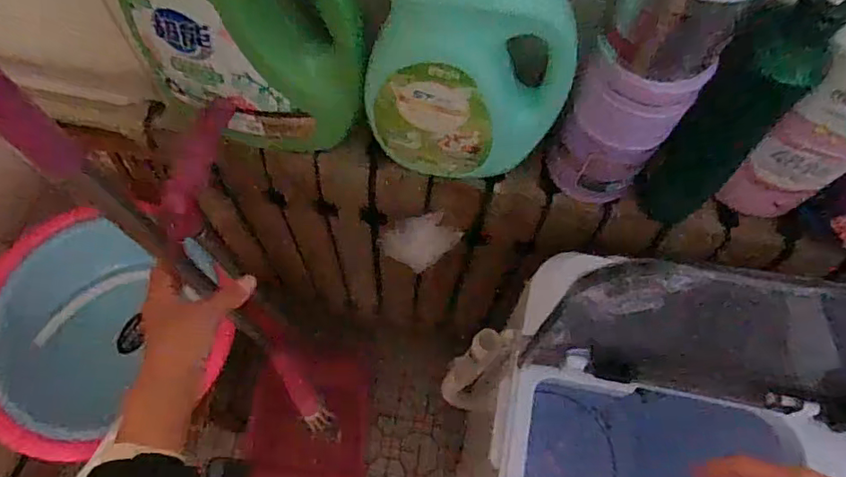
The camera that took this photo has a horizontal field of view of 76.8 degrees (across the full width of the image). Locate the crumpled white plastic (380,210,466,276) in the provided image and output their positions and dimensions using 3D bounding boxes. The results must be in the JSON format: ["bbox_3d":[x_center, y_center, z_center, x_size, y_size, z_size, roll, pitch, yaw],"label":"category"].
[{"bbox_3d":[-0.002,0.006,0.618,0.093,0.070,0.051,5,63,-2],"label":"crumpled white plastic"}]

